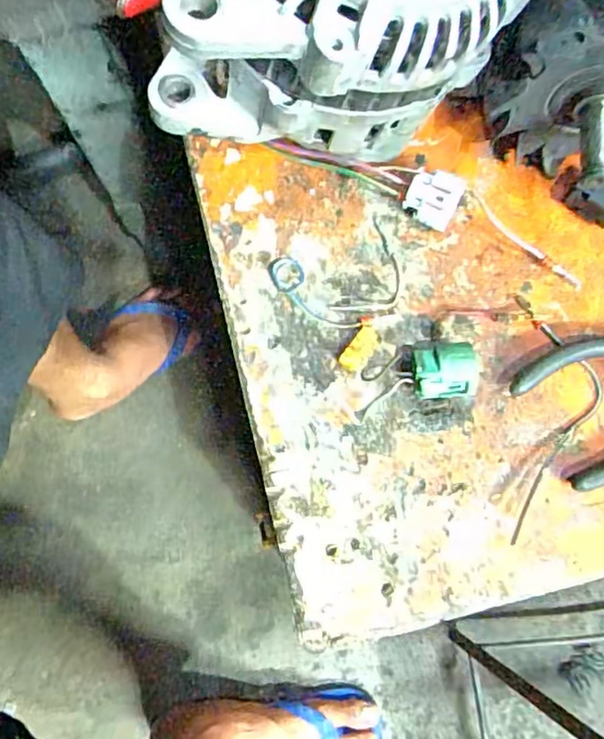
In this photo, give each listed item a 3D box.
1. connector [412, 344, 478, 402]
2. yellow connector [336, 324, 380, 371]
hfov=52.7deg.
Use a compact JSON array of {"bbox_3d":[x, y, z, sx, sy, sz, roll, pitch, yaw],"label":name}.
[{"bbox_3d":[0.068,0.001,0.296,0.030,0.020,0.025,-6,76,-2],"label":"connector"},{"bbox_3d":[0.030,-0.011,0.309,0.012,0.008,0.025,35,78,8],"label":"yellow connector"}]

